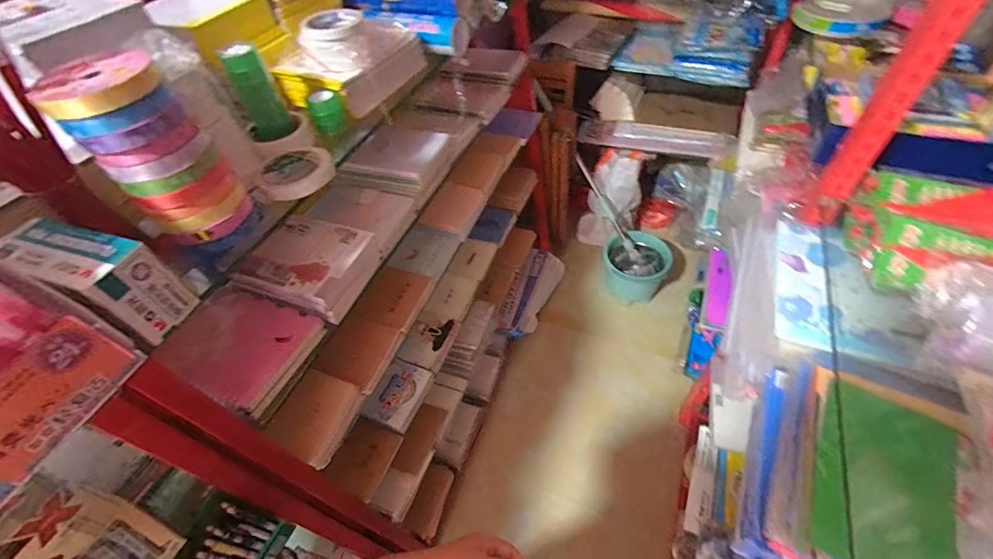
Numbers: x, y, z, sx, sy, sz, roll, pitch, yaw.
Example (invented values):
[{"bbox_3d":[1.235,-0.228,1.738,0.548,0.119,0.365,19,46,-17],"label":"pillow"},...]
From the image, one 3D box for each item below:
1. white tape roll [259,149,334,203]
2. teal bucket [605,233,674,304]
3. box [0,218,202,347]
[{"bbox_3d":[-0.284,-0.151,0.598,0.100,0.028,0.100,-37,57,-22],"label":"white tape roll"},{"bbox_3d":[0.545,-0.052,1.674,0.219,0.205,0.227,-3,51,4],"label":"teal bucket"},{"bbox_3d":[-0.394,-0.001,0.427,0.134,0.095,0.065,15,55,18],"label":"box"}]

